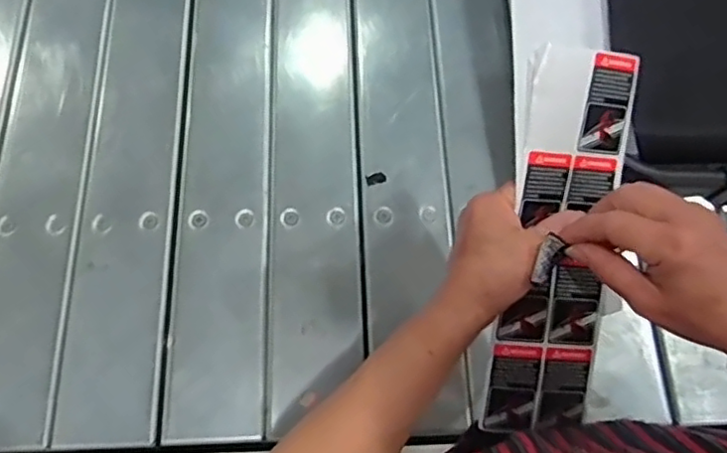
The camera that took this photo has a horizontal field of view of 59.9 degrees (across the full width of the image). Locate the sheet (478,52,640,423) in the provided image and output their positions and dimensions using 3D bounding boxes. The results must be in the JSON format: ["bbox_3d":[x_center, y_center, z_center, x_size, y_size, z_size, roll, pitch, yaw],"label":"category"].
[{"bbox_3d":[0.136,0.015,0.430,0.077,0.011,0.260,5,99,-14],"label":"sheet"}]

